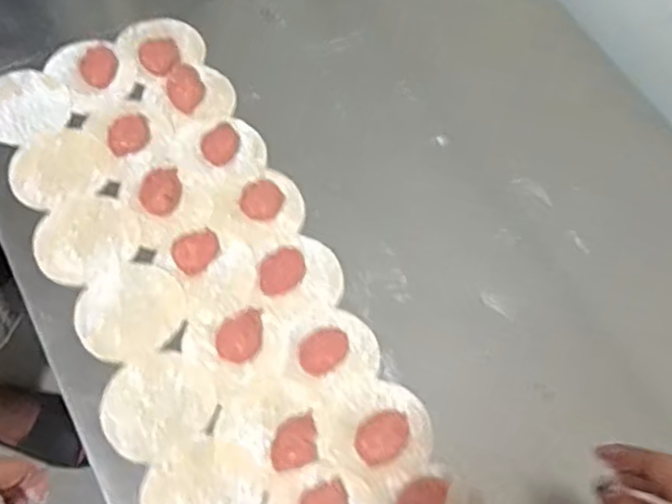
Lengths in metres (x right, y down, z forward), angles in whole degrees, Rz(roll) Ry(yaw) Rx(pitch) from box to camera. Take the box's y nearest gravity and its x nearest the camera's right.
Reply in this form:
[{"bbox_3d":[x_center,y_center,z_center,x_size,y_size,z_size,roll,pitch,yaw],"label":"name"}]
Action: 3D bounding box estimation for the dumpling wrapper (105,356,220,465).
[{"bbox_3d":[-0.136,0.113,0.546,0.079,0.007,0.074,2,63,-3],"label":"dumpling wrapper"}]

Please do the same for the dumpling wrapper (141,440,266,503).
[{"bbox_3d":[-0.095,0.174,0.518,0.084,0.004,0.070,-27,67,-19],"label":"dumpling wrapper"}]

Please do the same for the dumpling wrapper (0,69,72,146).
[{"bbox_3d":[-0.292,-0.137,0.665,0.079,0.004,0.081,2,64,-3],"label":"dumpling wrapper"}]

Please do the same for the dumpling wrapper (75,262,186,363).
[{"bbox_3d":[-0.166,0.046,0.582,0.083,0.005,0.078,2,63,-3],"label":"dumpling wrapper"}]

